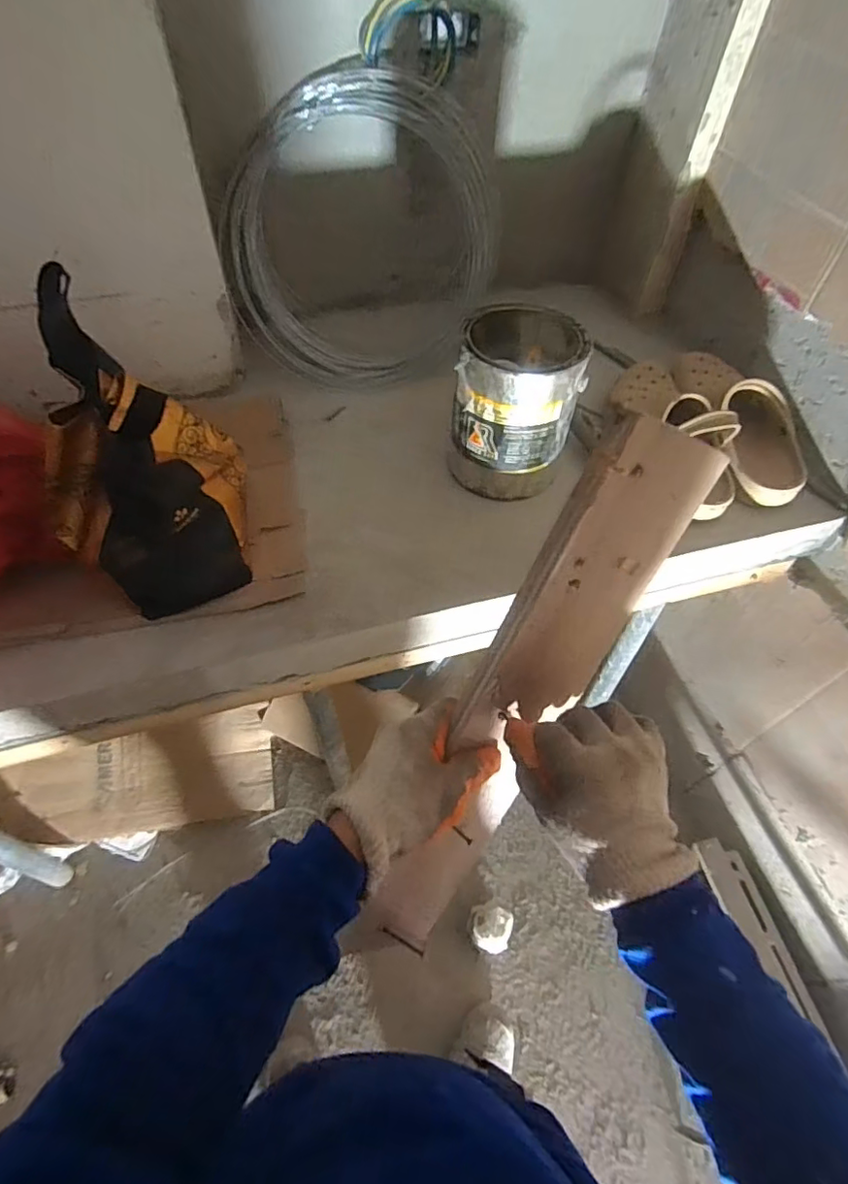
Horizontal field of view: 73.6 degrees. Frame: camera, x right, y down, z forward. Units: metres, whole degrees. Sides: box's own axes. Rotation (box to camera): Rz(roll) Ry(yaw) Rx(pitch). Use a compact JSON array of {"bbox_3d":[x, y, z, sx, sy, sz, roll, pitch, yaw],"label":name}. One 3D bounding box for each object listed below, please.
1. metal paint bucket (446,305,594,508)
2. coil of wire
[{"bbox_3d":[0.121,-0.254,0.774,0.157,0.192,0.164,9,55,5],"label":"metal paint bucket"},{"bbox_3d":[-0.095,-0.558,0.913,0.416,0.430,0.100,19,22,-16],"label":"coil of wire"}]

